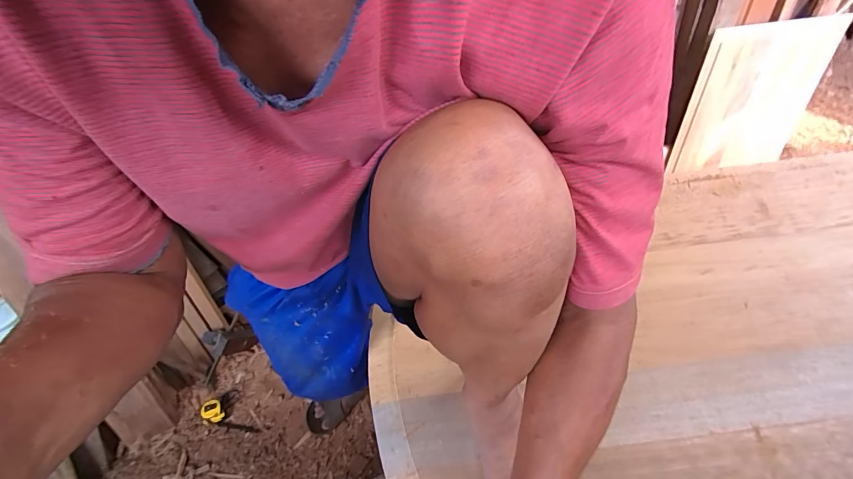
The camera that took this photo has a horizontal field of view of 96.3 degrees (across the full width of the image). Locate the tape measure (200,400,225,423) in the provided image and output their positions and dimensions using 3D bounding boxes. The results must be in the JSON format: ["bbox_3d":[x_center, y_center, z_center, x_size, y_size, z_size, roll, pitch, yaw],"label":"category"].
[{"bbox_3d":[-0.663,0.532,1.179,0.051,0.033,0.074,-31,56,-22],"label":"tape measure"}]

